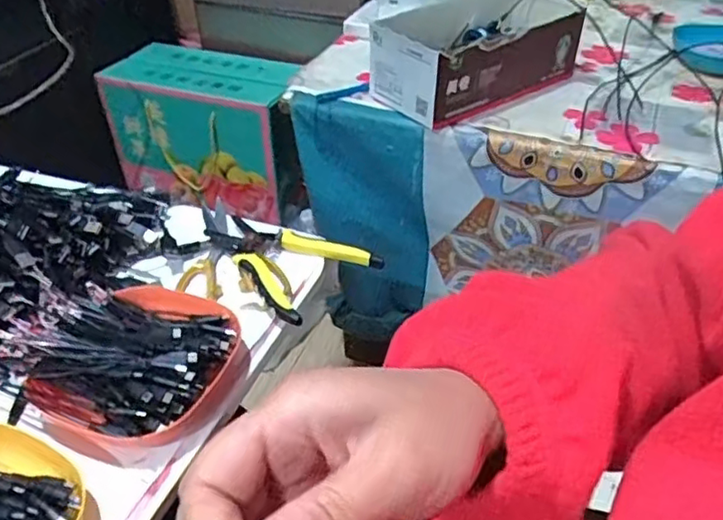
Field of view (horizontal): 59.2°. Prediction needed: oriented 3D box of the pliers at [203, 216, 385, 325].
[{"bbox_3d":[-0.074,-0.004,0.587,0.147,0.021,0.119,27,47,29],"label":"pliers"}]

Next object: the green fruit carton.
[{"bbox_3d":[-0.264,-0.225,1.116,0.317,0.228,0.144,13,42,16],"label":"green fruit carton"}]

